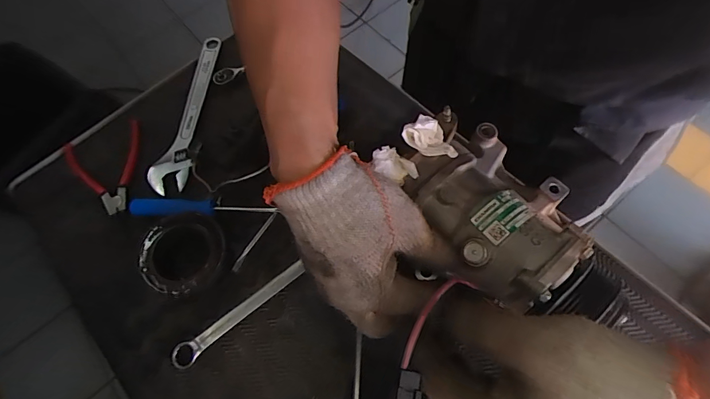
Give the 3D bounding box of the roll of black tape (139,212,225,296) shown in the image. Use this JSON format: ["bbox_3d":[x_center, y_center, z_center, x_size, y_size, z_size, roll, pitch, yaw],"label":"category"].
[{"bbox_3d":[-0.183,0.059,0.421,0.081,0.036,0.081,-2,65,5],"label":"roll of black tape"}]

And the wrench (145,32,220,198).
[{"bbox_3d":[-0.220,-0.125,0.521,0.046,0.017,0.247,0,65,6],"label":"wrench"}]

